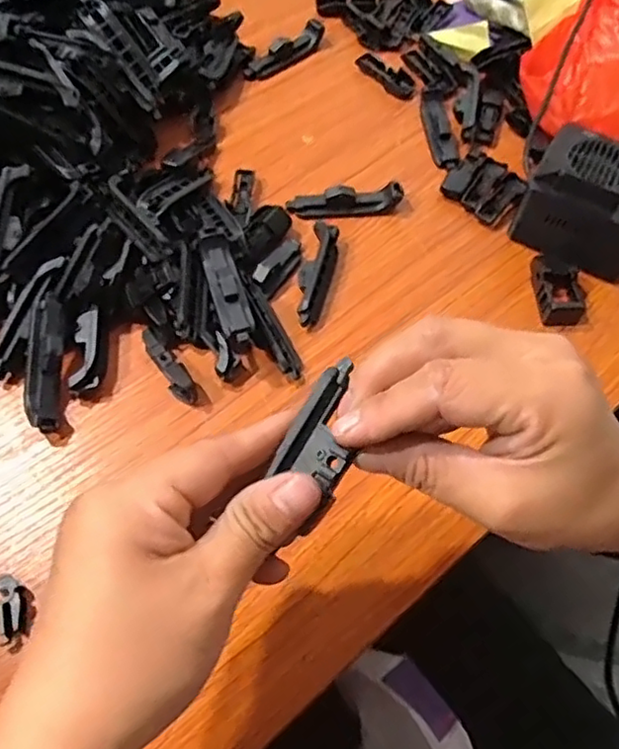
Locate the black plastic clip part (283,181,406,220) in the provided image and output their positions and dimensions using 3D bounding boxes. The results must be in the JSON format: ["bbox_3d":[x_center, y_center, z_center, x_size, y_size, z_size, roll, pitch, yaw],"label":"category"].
[{"bbox_3d":[0.023,-0.113,0.416,0.074,0.016,0.019,-1,61,-3],"label":"black plastic clip part"}]

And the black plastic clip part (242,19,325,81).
[{"bbox_3d":[-0.019,-0.250,0.487,0.070,0.017,0.013,-37,68,-20],"label":"black plastic clip part"}]

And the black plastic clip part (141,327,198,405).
[{"bbox_3d":[-0.079,-0.006,0.354,0.012,0.016,0.048,-32,67,-18],"label":"black plastic clip part"}]

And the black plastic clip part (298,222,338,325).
[{"bbox_3d":[0.003,-0.061,0.389,0.018,0.015,0.072,14,62,6],"label":"black plastic clip part"}]

